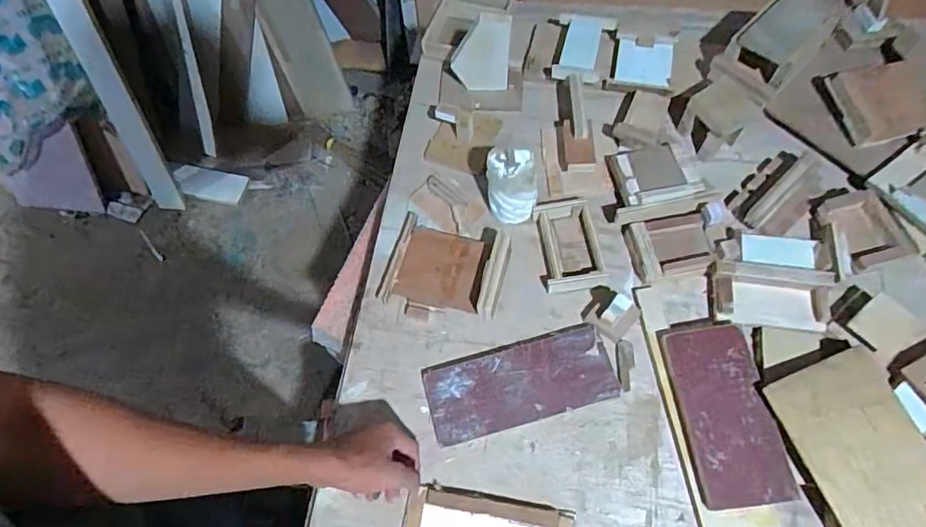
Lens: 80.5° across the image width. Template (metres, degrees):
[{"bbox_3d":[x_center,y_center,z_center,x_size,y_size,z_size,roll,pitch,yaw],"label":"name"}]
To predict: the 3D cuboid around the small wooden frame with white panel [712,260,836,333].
[{"bbox_3d":[0.375,0.040,0.662,0.131,0.017,0.075,5,80,8],"label":"small wooden frame with white panel"}]

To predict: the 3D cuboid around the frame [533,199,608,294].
[{"bbox_3d":[0.140,-0.023,0.720,0.075,0.032,0.121,-8,64,1],"label":"frame"}]

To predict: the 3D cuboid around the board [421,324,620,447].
[{"bbox_3d":[0.066,0.143,0.653,0.216,0.020,0.094,-14,64,-2],"label":"board"}]

